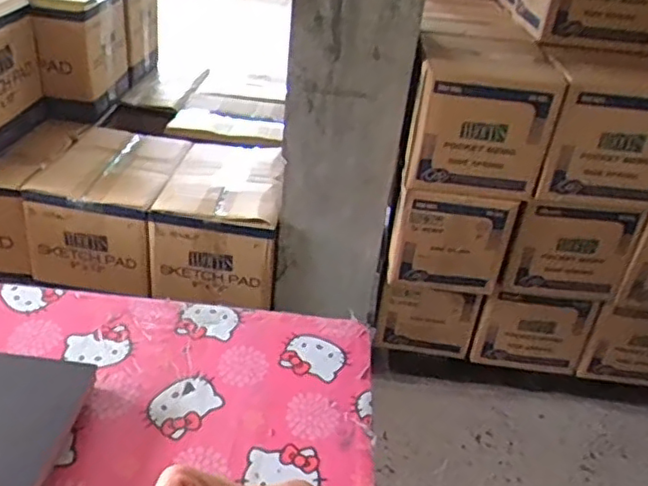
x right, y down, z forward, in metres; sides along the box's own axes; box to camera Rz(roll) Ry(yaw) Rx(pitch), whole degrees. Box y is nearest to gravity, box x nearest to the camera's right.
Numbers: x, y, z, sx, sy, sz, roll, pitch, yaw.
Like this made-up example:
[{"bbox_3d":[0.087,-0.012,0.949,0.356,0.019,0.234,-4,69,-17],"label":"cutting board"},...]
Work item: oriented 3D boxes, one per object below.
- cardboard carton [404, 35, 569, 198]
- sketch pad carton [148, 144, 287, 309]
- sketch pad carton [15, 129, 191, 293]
[{"bbox_3d":[0.389,-0.337,1.574,0.323,0.299,0.367,10,35,5],"label":"cardboard carton"},{"bbox_3d":[-0.299,-0.067,1.844,0.341,0.303,0.423,5,34,-3],"label":"sketch pad carton"},{"bbox_3d":[-0.620,-0.129,1.892,0.351,0.275,0.501,9,34,2],"label":"sketch pad carton"}]

